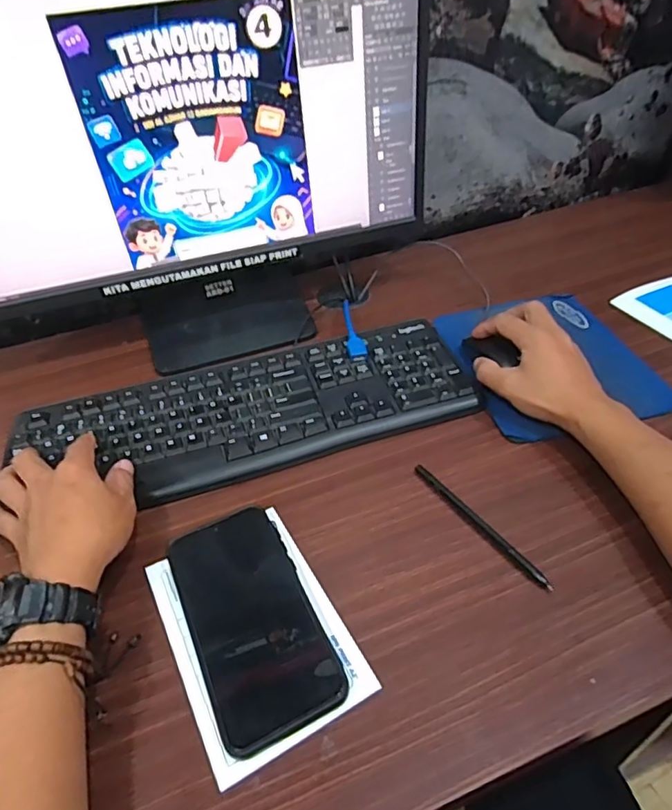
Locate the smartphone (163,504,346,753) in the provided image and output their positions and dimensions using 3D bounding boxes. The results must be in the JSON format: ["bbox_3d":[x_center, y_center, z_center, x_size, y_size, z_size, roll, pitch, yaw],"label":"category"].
[{"bbox_3d":[-0.059,0.142,0.366,0.079,0.016,0.157,-21,46,-17],"label":"smartphone"}]

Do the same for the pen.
[{"bbox_3d":[0.109,0.089,0.413,0.008,0.007,0.138,-27,48,-22],"label":"pen"}]

